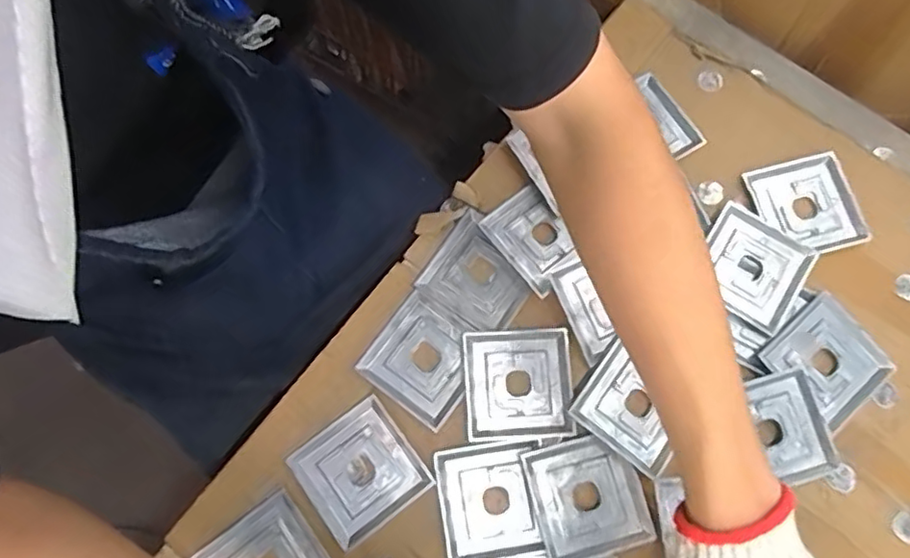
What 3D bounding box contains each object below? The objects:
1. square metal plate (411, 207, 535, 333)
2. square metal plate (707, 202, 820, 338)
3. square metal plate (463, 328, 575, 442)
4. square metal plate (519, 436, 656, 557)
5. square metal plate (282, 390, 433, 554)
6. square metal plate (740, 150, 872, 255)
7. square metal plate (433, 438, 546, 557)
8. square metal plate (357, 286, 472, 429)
[{"bbox_3d":[0.024,-0.004,0.540,0.090,0.005,0.087,34,79,9],"label":"square metal plate"},{"bbox_3d":[0.261,-0.010,0.530,0.088,0.007,0.092,35,79,9],"label":"square metal plate"},{"bbox_3d":[0.055,0.089,0.508,0.088,0.007,0.089,-3,76,0],"label":"square metal plate"},{"bbox_3d":[0.107,0.177,0.485,0.088,0.005,0.089,-15,76,-3],"label":"square metal plate"},{"bbox_3d":[-0.079,0.159,0.495,0.089,0.004,0.090,-36,78,-8],"label":"square metal plate"},{"bbox_3d":[0.326,-0.068,0.554,0.090,0.007,0.091,-16,76,-3],"label":"square metal plate"},{"bbox_3d":[0.030,0.182,0.487,0.081,0.006,0.092,-9,76,-1],"label":"square metal plate"},{"bbox_3d":[-0.027,0.070,0.522,0.090,0.005,0.086,35,79,9],"label":"square metal plate"}]

